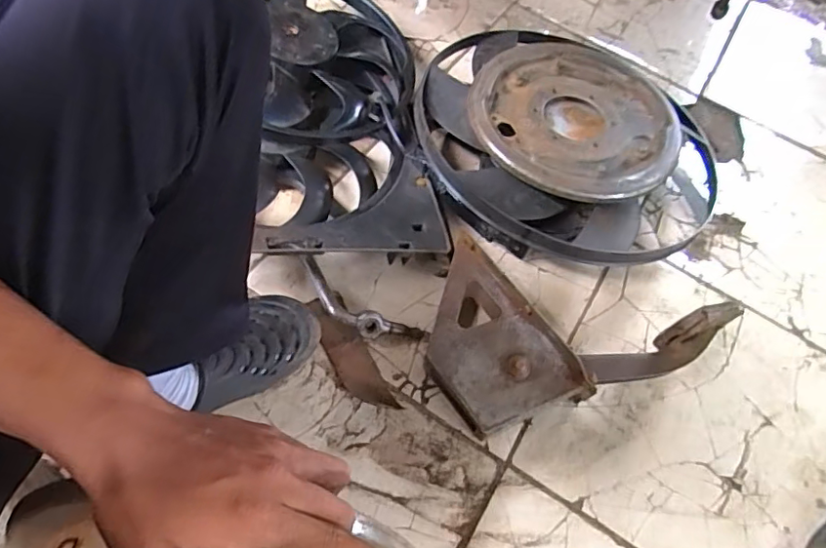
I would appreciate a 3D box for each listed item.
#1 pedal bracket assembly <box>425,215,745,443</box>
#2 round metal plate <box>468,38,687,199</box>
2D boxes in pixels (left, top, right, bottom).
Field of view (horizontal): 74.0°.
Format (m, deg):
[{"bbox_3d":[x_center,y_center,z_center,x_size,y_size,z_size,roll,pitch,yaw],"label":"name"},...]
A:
[{"bbox_3d":[0.178,0.048,0.699,0.343,0.109,0.234,-15,63,-14],"label":"pedal bracket assembly"},{"bbox_3d":[0.233,-0.225,0.782,0.286,0.027,0.289,4,60,-7],"label":"round metal plate"}]

